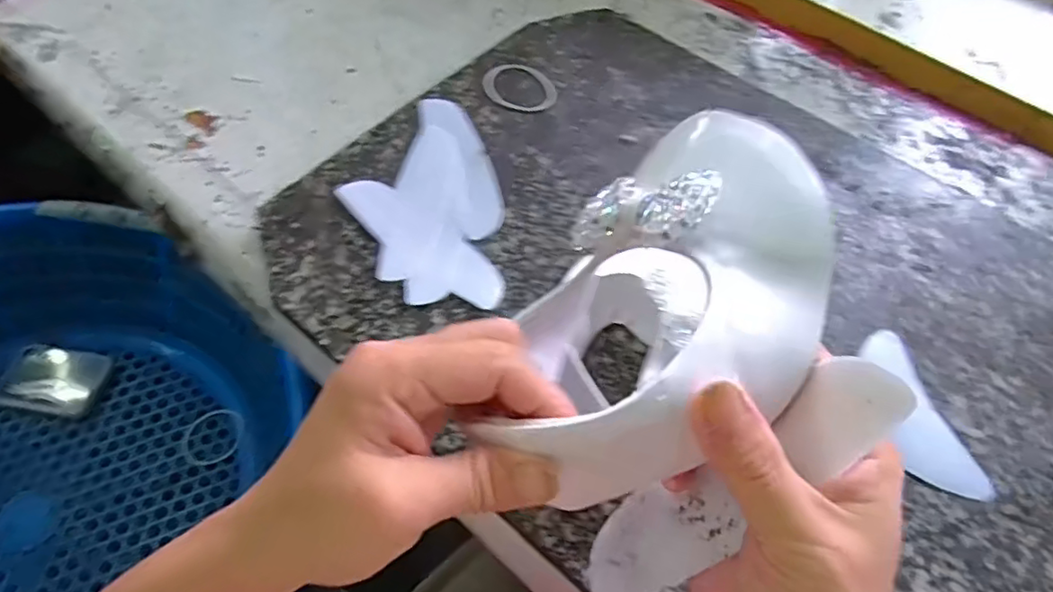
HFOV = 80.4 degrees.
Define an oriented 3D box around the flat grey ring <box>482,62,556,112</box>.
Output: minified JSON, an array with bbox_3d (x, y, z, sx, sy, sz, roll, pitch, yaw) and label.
[{"bbox_3d":[-0.005,-0.165,0.494,0.061,0.004,0.048,23,60,10],"label":"flat grey ring"}]

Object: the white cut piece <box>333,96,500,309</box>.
[{"bbox_3d":[-0.067,-0.064,0.427,0.099,0.004,0.176,-17,61,-12],"label":"white cut piece"}]

